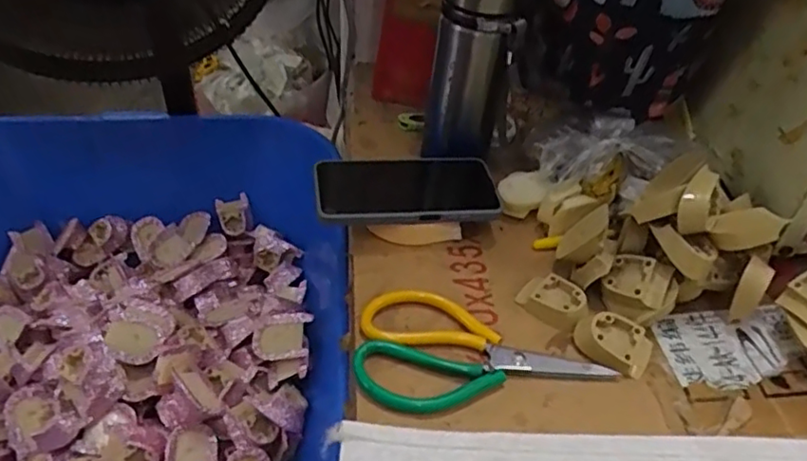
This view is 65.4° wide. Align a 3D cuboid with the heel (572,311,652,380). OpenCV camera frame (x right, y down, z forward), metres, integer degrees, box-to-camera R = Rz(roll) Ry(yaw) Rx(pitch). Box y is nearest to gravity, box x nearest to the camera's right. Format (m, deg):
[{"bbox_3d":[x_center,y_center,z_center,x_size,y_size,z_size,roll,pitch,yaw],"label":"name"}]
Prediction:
[{"bbox_3d":[0.163,0.084,0.486,0.056,0.022,0.043,24,48,21],"label":"heel"}]

